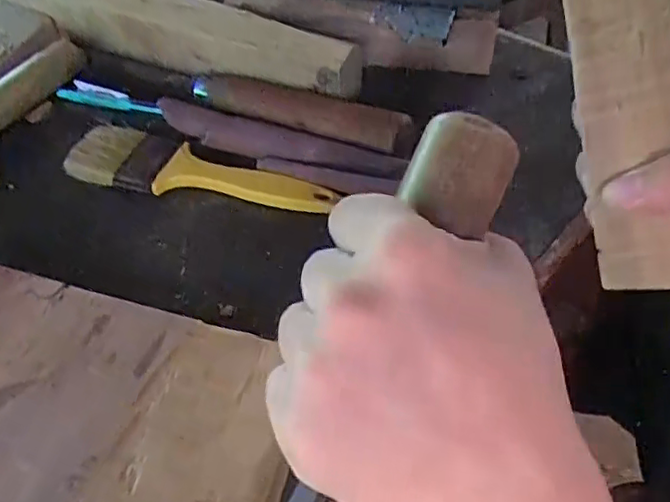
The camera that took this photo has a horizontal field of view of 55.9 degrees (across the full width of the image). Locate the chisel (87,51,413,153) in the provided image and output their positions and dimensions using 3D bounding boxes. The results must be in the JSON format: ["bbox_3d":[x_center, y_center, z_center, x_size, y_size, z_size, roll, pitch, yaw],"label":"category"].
[{"bbox_3d":[-0.067,-0.100,0.403,0.230,0.022,0.026,18,54,19],"label":"chisel"}]

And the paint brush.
[{"bbox_3d":[-0.081,-0.050,0.384,0.165,0.018,0.041,9,52,12],"label":"paint brush"}]

